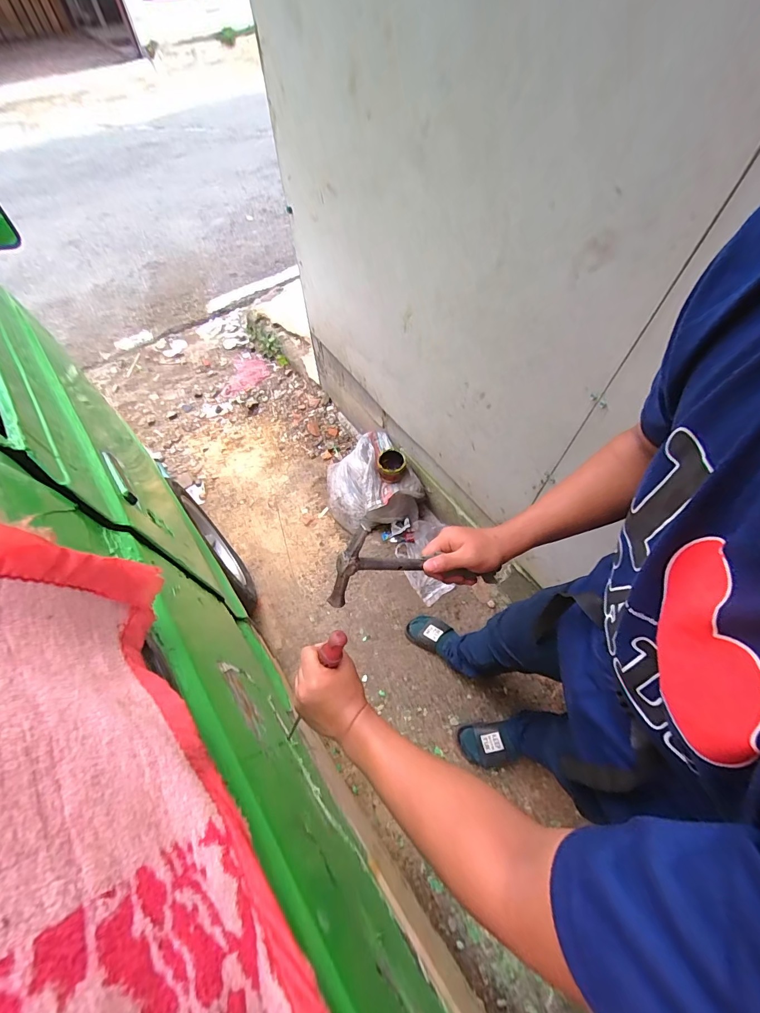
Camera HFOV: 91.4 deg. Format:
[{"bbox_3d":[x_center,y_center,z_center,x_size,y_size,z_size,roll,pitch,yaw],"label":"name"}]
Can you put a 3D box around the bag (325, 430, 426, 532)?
[{"bbox_3d":[-0.057,-0.111,1.523,0.335,0.241,0.386,-20,61,-11],"label":"bag"}]

